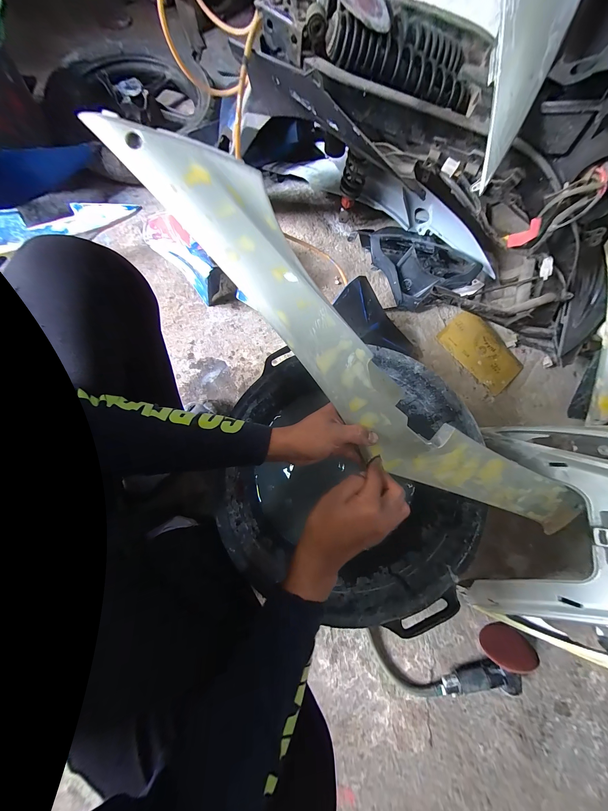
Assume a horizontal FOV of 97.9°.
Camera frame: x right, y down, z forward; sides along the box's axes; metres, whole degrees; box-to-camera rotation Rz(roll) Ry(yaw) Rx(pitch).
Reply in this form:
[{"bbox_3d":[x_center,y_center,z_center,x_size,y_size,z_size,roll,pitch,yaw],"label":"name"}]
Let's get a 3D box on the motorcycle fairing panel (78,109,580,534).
[{"bbox_3d":[0.127,0.000,0.338,0.681,0.053,0.114,39,78,-19],"label":"motorcycle fairing panel"}]

